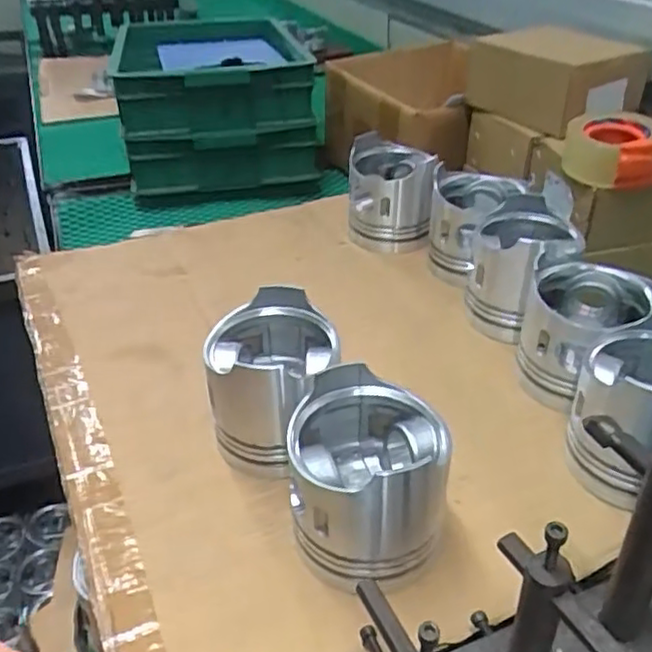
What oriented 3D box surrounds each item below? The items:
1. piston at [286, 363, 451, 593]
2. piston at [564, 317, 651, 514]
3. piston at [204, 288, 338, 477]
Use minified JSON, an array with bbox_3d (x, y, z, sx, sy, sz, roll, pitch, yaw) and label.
[{"bbox_3d":[0.028,0.103,0.459,0.100,0.109,0.109,-1,35,0],"label":"piston"},{"bbox_3d":[0.232,0.060,0.498,0.092,0.109,0.094,-1,36,1],"label":"piston"},{"bbox_3d":[-0.041,0.043,0.527,0.095,0.105,0.100,-1,35,0],"label":"piston"}]

